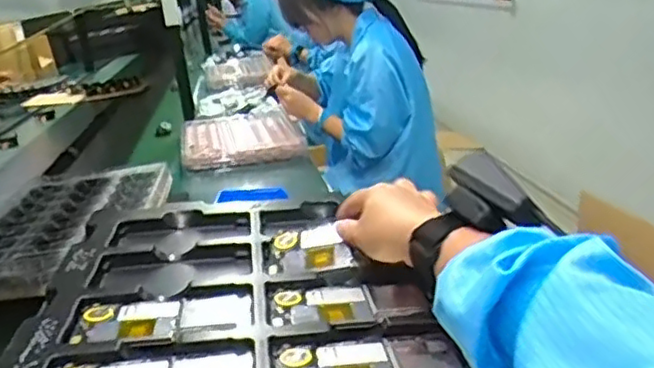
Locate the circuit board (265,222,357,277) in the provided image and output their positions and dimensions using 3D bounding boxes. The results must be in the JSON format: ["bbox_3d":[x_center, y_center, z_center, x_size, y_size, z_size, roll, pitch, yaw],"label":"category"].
[{"bbox_3d":[-0.017,0.056,0.570,0.073,0.011,0.069,-16,34,4],"label":"circuit board"}]

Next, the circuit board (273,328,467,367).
[{"bbox_3d":[0.025,0.111,0.411,0.112,0.005,0.064,-9,18,-6],"label":"circuit board"}]

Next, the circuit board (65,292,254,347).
[{"bbox_3d":[-0.115,0.096,0.472,0.124,0.008,0.059,-8,18,-4],"label":"circuit board"}]

